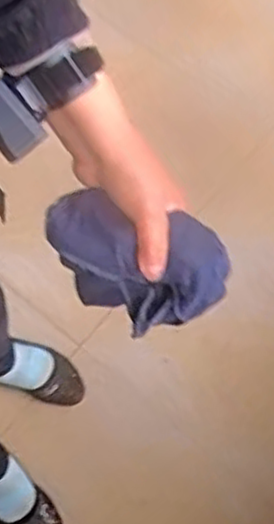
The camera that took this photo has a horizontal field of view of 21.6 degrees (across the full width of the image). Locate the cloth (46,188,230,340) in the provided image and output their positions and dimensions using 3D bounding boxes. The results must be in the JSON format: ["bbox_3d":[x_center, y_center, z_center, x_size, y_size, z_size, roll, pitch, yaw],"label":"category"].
[{"bbox_3d":[-0.002,0.003,0.579,0.141,0.090,0.070,8,69,6],"label":"cloth"}]

